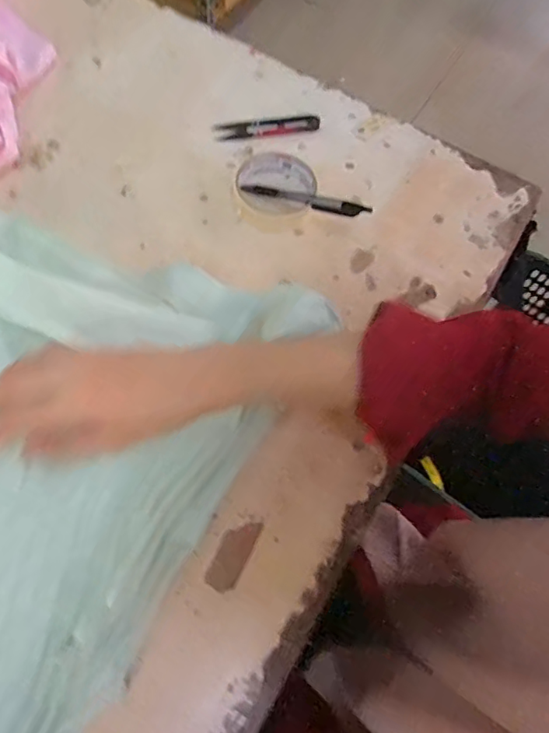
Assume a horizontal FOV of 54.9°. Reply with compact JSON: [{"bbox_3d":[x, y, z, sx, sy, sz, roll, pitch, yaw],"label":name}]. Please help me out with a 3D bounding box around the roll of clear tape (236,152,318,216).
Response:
[{"bbox_3d":[0.002,-0.190,0.543,0.079,0.027,0.079,1,64,-4],"label":"roll of clear tape"}]

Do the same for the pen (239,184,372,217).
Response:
[{"bbox_3d":[0.030,-0.166,0.523,0.142,0.014,0.014,20,62,24],"label":"pen"}]

